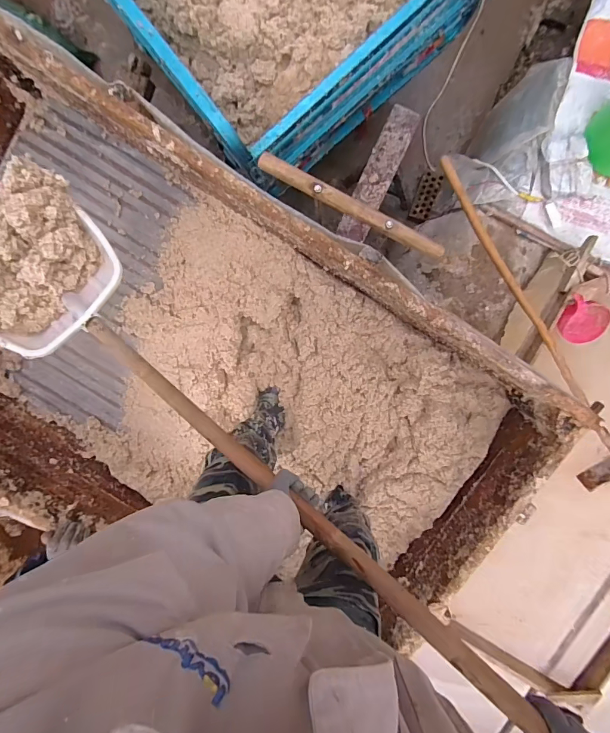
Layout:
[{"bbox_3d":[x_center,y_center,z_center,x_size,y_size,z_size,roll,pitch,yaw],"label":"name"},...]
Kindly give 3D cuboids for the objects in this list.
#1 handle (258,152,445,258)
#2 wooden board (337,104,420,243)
[{"bbox_3d":[0.088,-0.303,0.752,0.380,0.022,0.029,28,98,0],"label":"handle"},{"bbox_3d":[0.286,-0.751,1.556,0.123,0.049,0.521,24,98,0],"label":"wooden board"}]

